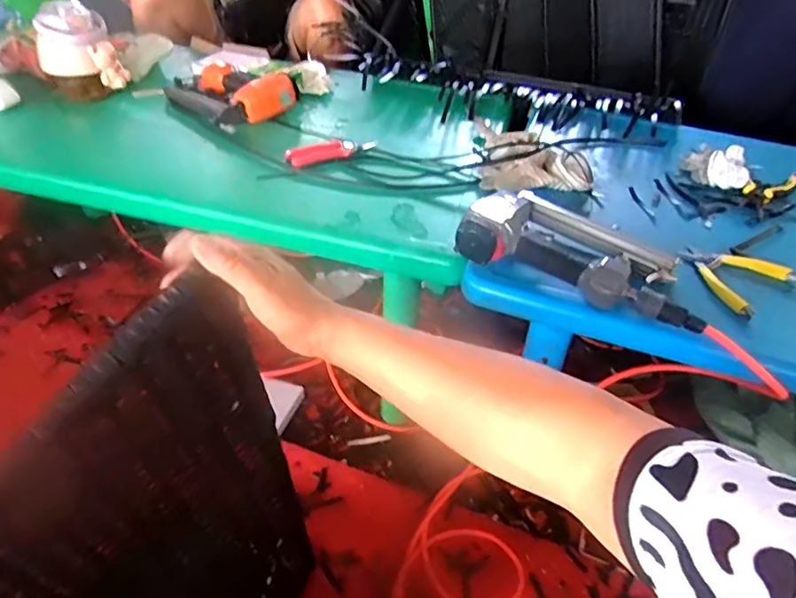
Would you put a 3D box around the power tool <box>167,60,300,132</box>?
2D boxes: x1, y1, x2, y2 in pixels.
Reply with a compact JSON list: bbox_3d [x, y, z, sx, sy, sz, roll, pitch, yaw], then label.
[{"bbox_3d":[-0.301,-0.381,0.976,0.154,0.068,0.228,-29,52,-32],"label":"power tool"}]

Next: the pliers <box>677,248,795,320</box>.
[{"bbox_3d":[0.411,-0.036,0.667,0.140,0.016,0.119,-24,49,-28],"label":"pliers"}]

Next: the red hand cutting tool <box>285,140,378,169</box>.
[{"bbox_3d":[-0.108,-0.235,0.859,0.146,0.016,0.042,-18,46,-23],"label":"red hand cutting tool"}]

